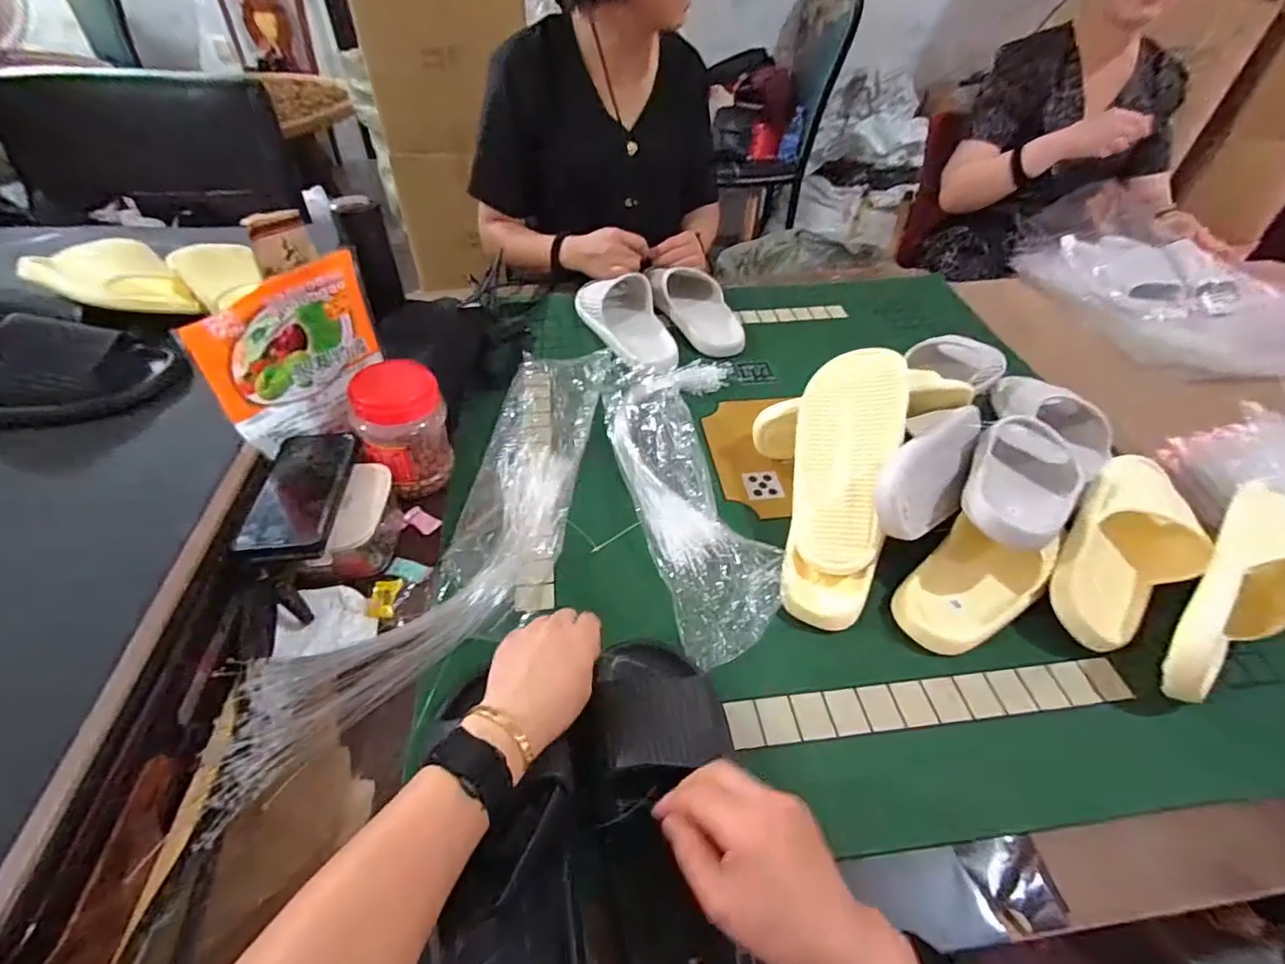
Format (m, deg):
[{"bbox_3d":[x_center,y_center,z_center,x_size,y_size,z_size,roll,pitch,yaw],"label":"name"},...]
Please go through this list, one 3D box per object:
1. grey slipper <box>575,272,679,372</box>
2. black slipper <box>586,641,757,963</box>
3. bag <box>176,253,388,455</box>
[{"bbox_3d":[-0.021,-0.249,0.875,0.112,0.067,0.282,-12,49,-15],"label":"grey slipper"},{"bbox_3d":[0.025,0.244,0.401,0.102,0.091,0.268,-4,55,-8],"label":"black slipper"},{"bbox_3d":[-0.358,-0.128,0.583,0.032,0.170,0.176,21,49,15],"label":"bag"}]

